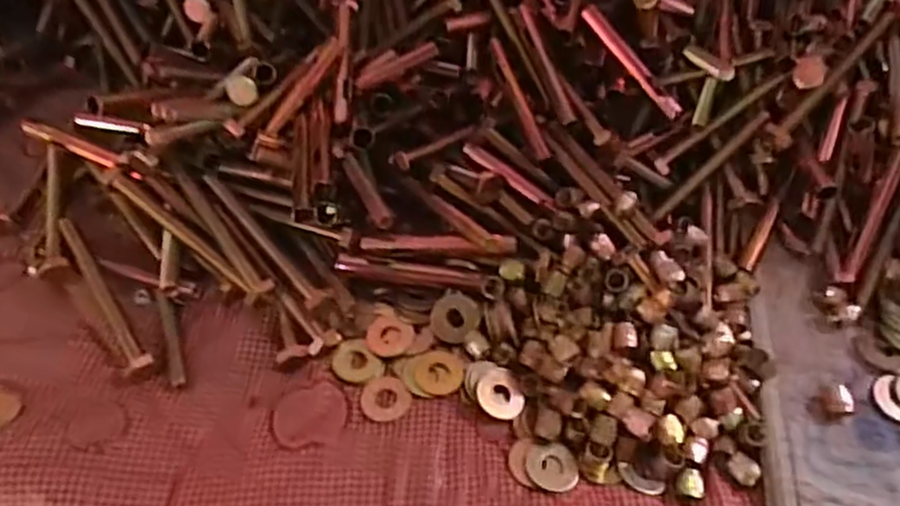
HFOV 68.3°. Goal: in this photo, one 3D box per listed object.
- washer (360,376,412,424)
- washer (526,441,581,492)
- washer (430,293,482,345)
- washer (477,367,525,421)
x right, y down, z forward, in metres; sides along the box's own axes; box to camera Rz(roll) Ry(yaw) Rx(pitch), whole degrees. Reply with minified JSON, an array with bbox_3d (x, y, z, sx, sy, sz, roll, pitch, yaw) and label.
[{"bbox_3d":[-0.031,0.071,0.323,0.024,0.004,0.023,1,55,-2],"label":"washer"},{"bbox_3d":[0.048,0.098,0.306,0.024,0.006,0.023,1,55,-2],"label":"washer"},{"bbox_3d":[0.003,0.034,0.347,0.025,0.004,0.024,1,77,-4],"label":"washer"},{"bbox_3d":[0.025,0.067,0.325,0.023,0.004,0.026,9,55,4],"label":"washer"}]

